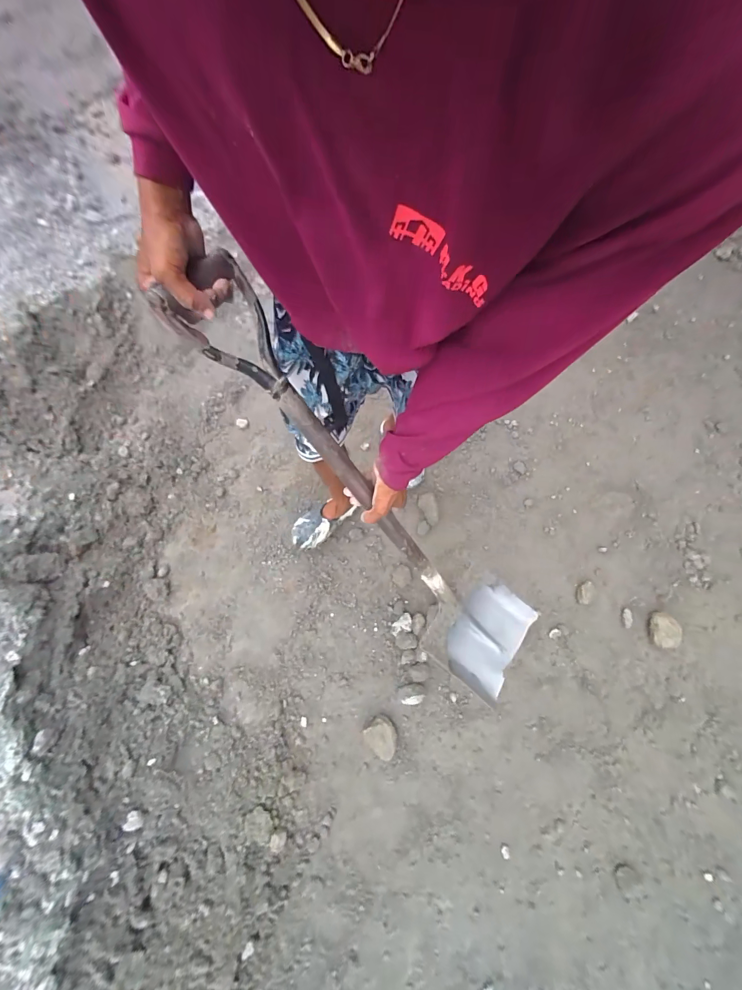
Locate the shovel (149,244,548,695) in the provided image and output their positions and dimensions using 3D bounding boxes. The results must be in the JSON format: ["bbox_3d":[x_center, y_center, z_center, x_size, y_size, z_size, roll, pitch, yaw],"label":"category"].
[{"bbox_3d":[0.051,0.054,0.623,0.217,0.109,0.904,-43,119,-9],"label":"shovel"}]

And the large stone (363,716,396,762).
[{"bbox_3d":[0.032,0.729,1.083,0.091,0.070,0.111,-38,79,-6],"label":"large stone"}]

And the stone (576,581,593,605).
[{"bbox_3d":[0.711,0.324,1.192,0.048,0.024,0.078,26,79,4],"label":"stone"}]

